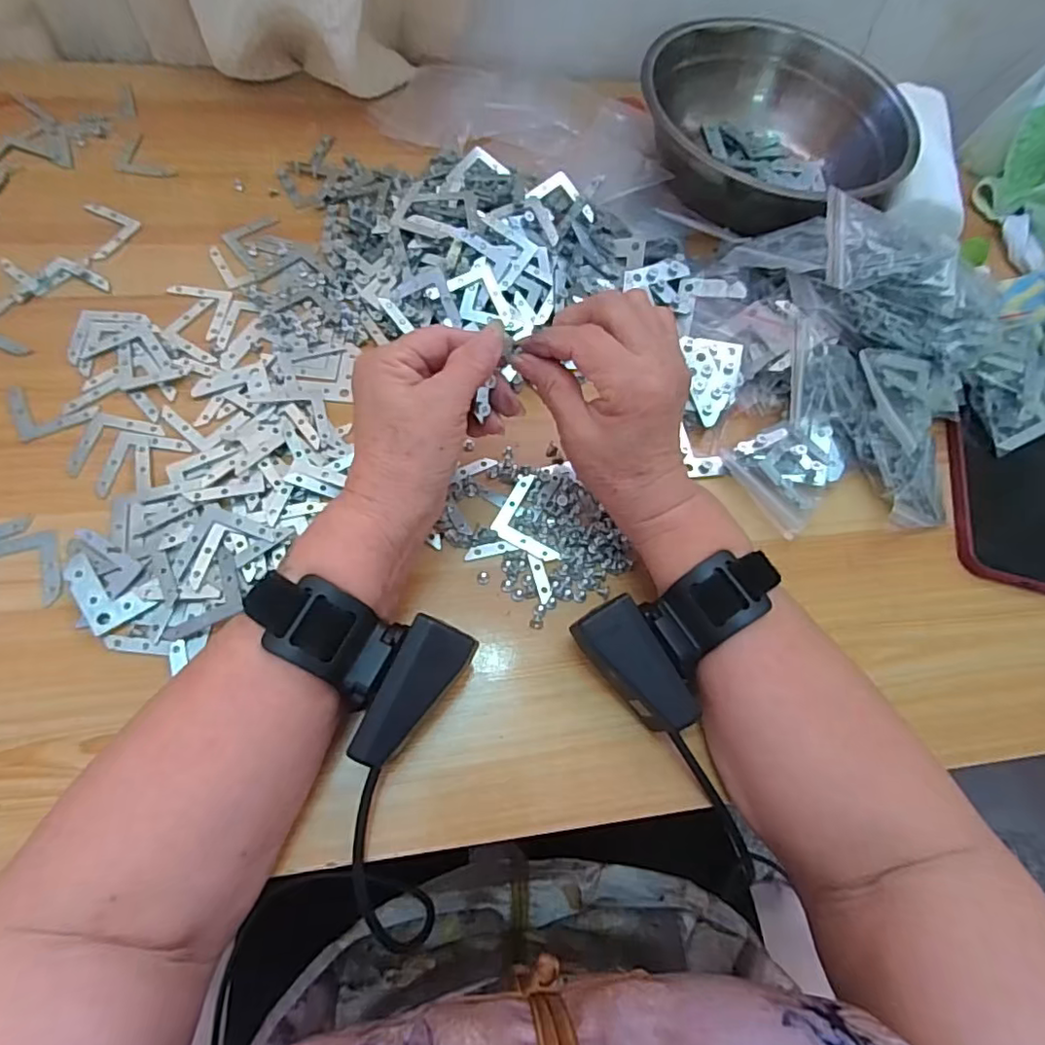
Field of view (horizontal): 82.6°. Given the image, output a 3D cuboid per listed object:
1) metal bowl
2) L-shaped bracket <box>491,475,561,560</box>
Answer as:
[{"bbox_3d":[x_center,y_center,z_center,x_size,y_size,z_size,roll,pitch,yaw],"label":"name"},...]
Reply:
[{"bbox_3d":[0.191,-0.310,0.475,0.190,0.071,0.188,2,65,-5],"label":"metal bowl"},{"bbox_3d":[-0.001,-0.001,0.349,0.032,0.006,0.054,-14,68,-12],"label":"L-shaped bracket"}]

